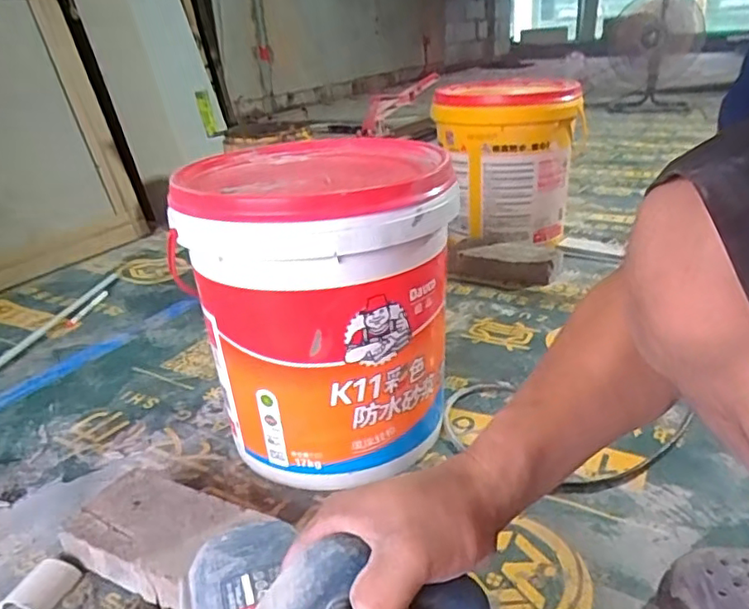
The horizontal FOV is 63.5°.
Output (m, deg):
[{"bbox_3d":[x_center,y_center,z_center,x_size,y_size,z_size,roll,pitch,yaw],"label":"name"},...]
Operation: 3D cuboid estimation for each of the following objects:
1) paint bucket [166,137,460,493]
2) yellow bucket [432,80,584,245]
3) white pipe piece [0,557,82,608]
[{"bbox_3d":[-0.061,0.004,0.743,0.276,0.344,0.295,-5,25,-3],"label":"paint bucket"},{"bbox_3d":[0.285,-0.330,1.376,0.275,0.309,0.275,-3,25,1],"label":"yellow bucket"},{"bbox_3d":[-0.317,0.271,0.582,0.039,0.024,0.058,5,26,18],"label":"white pipe piece"}]

